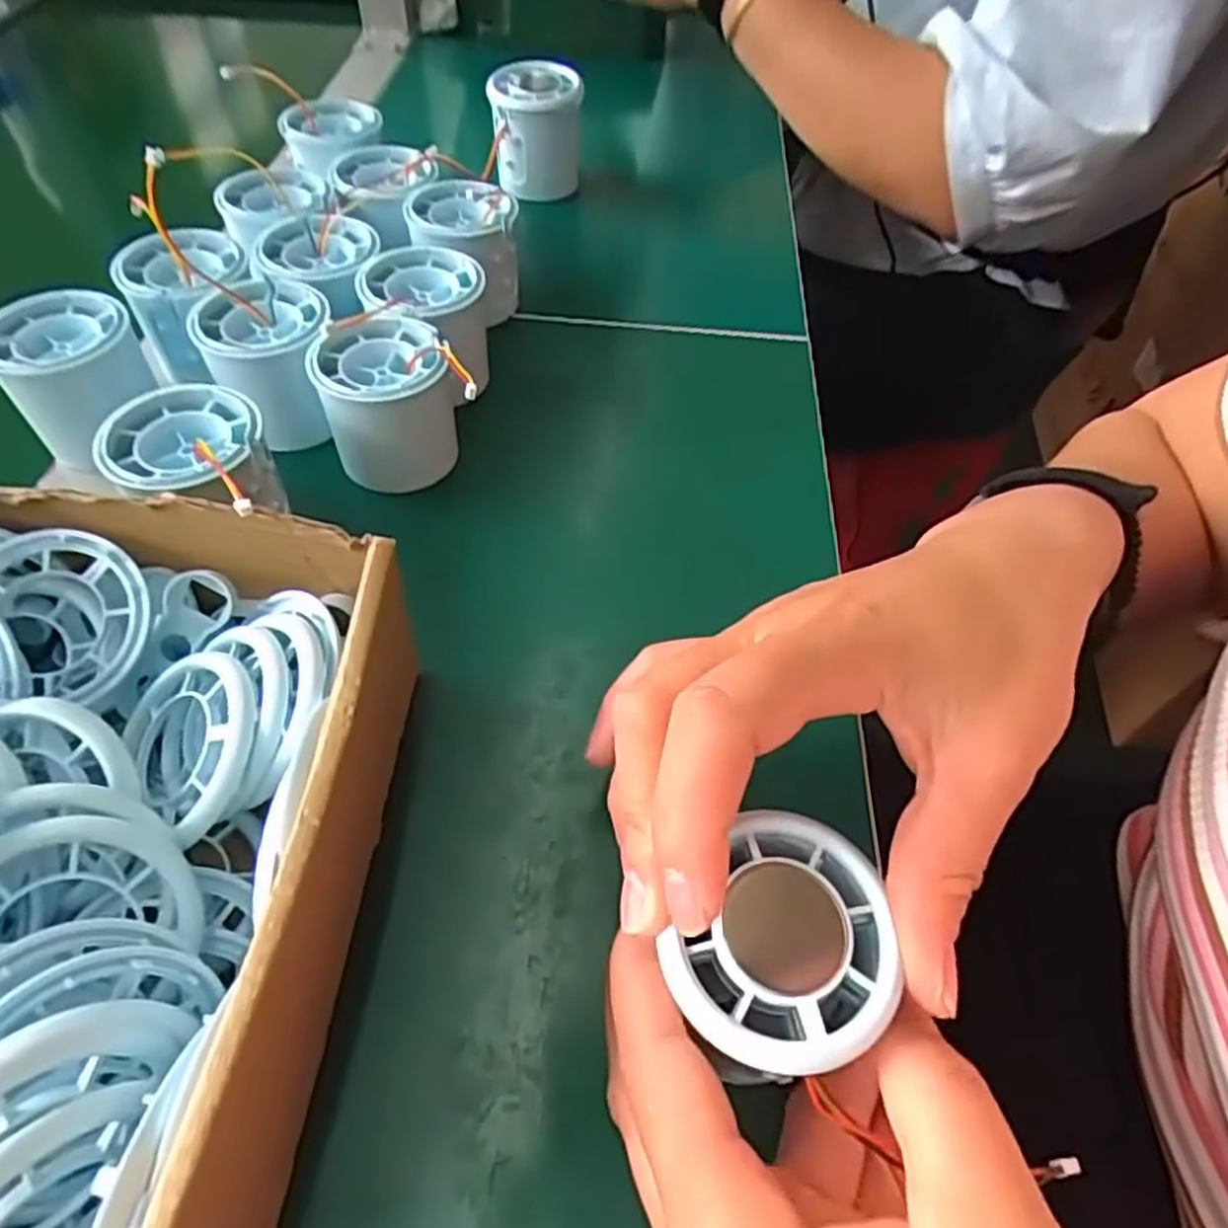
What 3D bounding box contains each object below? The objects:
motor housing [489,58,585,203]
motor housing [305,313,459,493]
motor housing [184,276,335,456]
[{"bbox_3d":[-0.048,-0.301,0.488,0.052,0.065,0.052,-3,53,-4],"label":"motor housing"},{"bbox_3d":[-0.093,-0.087,0.328,0.050,0.050,0.053,-9,54,-9],"label":"motor housing"},{"bbox_3d":[-0.145,-0.107,0.340,0.053,0.051,0.062,-16,55,-13],"label":"motor housing"}]

